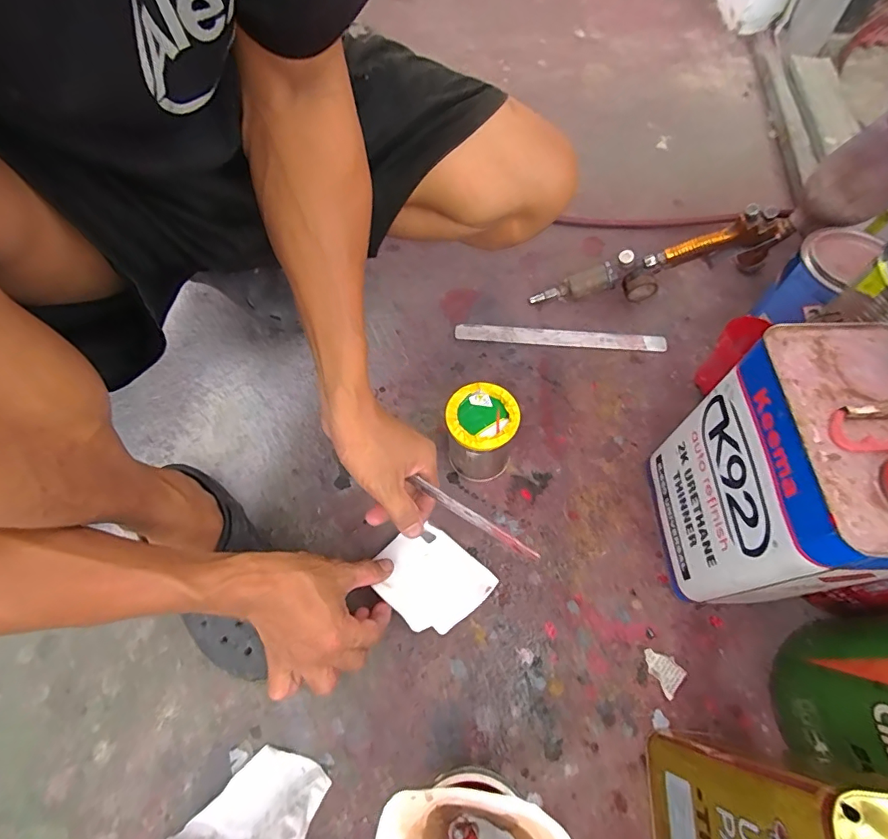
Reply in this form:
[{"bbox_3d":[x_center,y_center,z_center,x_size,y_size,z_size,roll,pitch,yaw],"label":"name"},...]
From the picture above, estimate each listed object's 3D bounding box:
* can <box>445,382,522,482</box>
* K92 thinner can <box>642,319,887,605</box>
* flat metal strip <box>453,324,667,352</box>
[{"bbox_3d":[0.042,0.018,0.534,0.074,0.107,0.075,-1,63,2],"label":"can"},{"bbox_3d":[0.287,0.059,0.412,0.107,0.259,0.168,0,62,1],"label":"K92 thinner can"},{"bbox_3d":[0.162,-0.116,0.655,0.288,0.007,0.025,4,64,4],"label":"flat metal strip"}]

